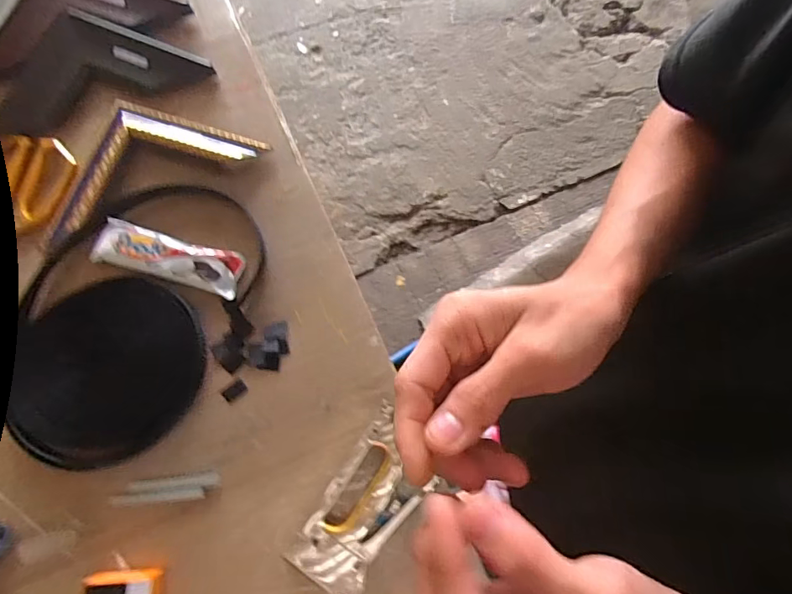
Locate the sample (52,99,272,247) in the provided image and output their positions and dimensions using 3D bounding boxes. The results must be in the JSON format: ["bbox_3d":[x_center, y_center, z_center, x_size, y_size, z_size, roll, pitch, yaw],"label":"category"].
[{"bbox_3d":[-0.301,-0.176,0.566,0.249,0.016,0.140,-29,78,-8],"label":"sample"}]

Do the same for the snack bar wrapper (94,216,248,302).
[{"bbox_3d":[-0.254,-0.046,0.536,0.162,0.011,0.049,15,76,3],"label":"snack bar wrapper"}]

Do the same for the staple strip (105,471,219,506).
[{"bbox_3d":[-0.232,0.194,0.484,0.107,0.004,0.023,-6,76,-2],"label":"staple strip"}]

